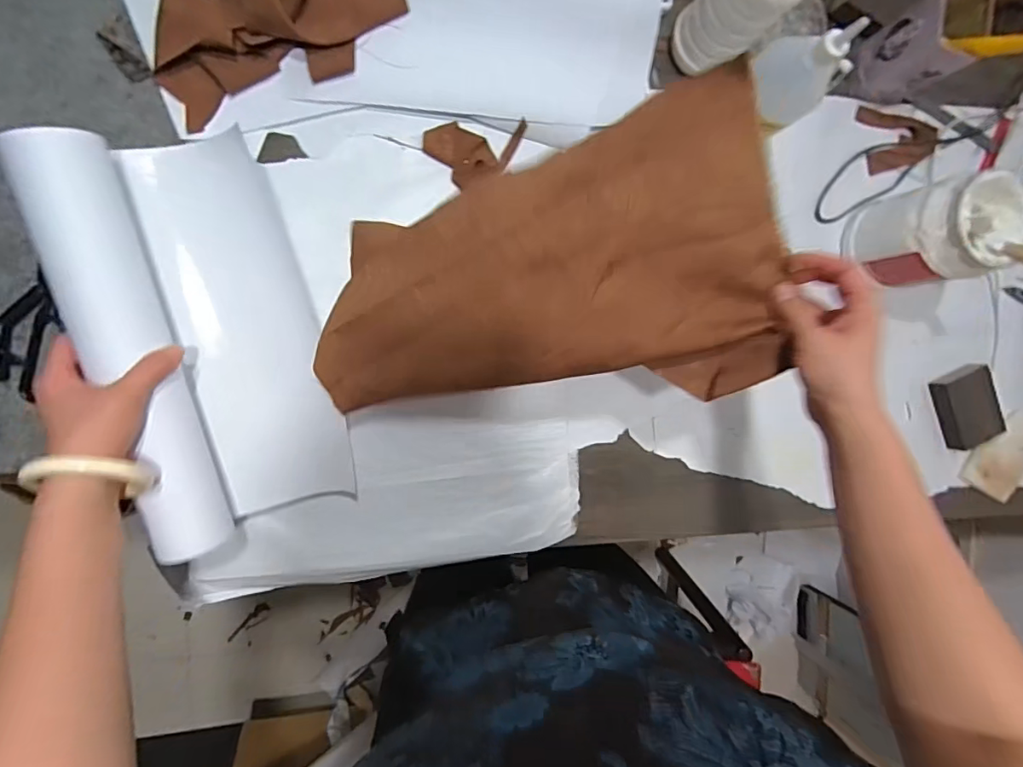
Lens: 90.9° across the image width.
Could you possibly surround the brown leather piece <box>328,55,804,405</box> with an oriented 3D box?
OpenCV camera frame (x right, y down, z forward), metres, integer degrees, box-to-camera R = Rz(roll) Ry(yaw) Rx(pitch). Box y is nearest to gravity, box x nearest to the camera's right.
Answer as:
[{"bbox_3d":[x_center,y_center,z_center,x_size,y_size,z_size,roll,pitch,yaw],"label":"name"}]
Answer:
[{"bbox_3d":[0.024,-0.071,0.453,0.430,0.051,0.245,-18,104,10],"label":"brown leather piece"}]

